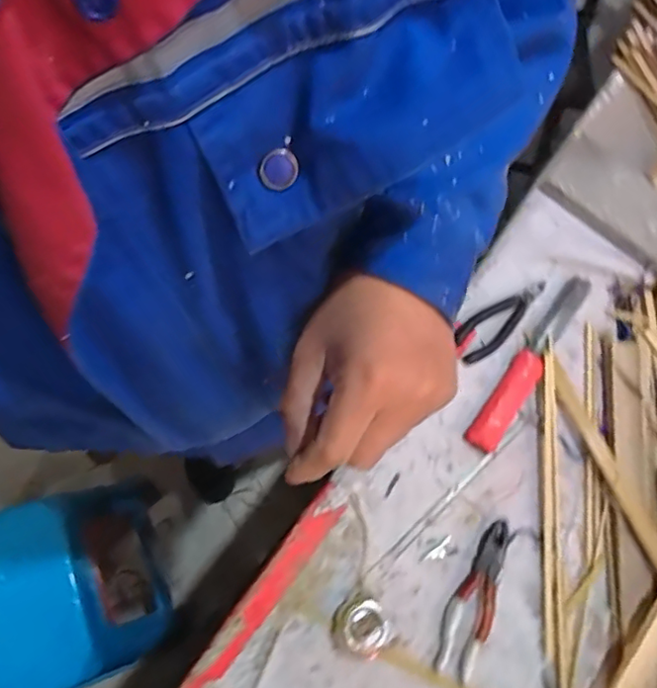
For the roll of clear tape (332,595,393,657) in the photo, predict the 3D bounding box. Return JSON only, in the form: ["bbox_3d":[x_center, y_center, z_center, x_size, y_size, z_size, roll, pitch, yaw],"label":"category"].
[{"bbox_3d":[0.035,0.302,0.611,0.058,0.041,0.054,-18,76,-10],"label":"roll of clear tape"}]

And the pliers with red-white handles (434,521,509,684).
[{"bbox_3d":[0.169,0.284,0.639,0.049,0.013,0.169,33,73,5],"label":"pliers with red-white handles"}]

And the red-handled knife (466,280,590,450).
[{"bbox_3d":[0.260,0.019,0.728,0.040,0.018,0.274,36,74,6],"label":"red-handled knife"}]

